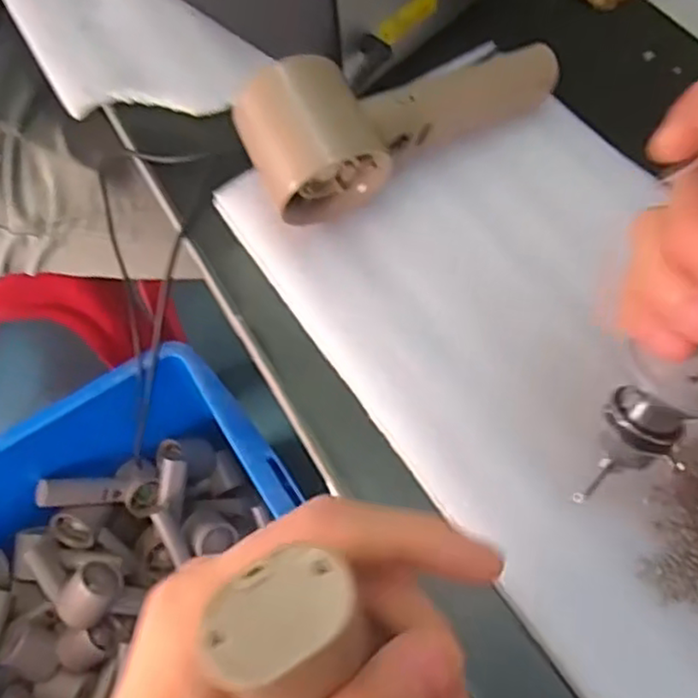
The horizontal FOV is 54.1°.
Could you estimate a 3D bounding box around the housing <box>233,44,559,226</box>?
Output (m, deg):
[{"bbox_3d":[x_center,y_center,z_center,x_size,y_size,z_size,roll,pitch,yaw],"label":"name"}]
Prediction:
[{"bbox_3d":[0.024,-0.119,0.333,0.154,0.056,0.051,-29,64,-12],"label":"housing"}]

